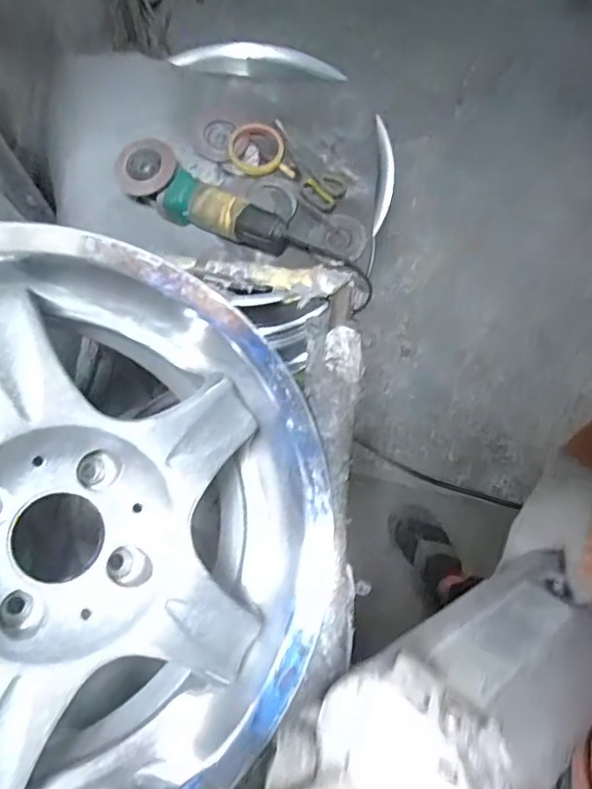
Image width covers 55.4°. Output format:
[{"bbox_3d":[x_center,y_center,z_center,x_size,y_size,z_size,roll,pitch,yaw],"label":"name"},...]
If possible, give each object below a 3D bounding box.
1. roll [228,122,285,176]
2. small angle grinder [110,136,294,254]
[{"bbox_3d":[-0.067,-0.406,0.934,0.092,0.018,0.096,1,74,-2],"label":"roll"},{"bbox_3d":[-0.132,-0.298,0.846,0.261,0.070,0.084,20,74,3],"label":"small angle grinder"}]

